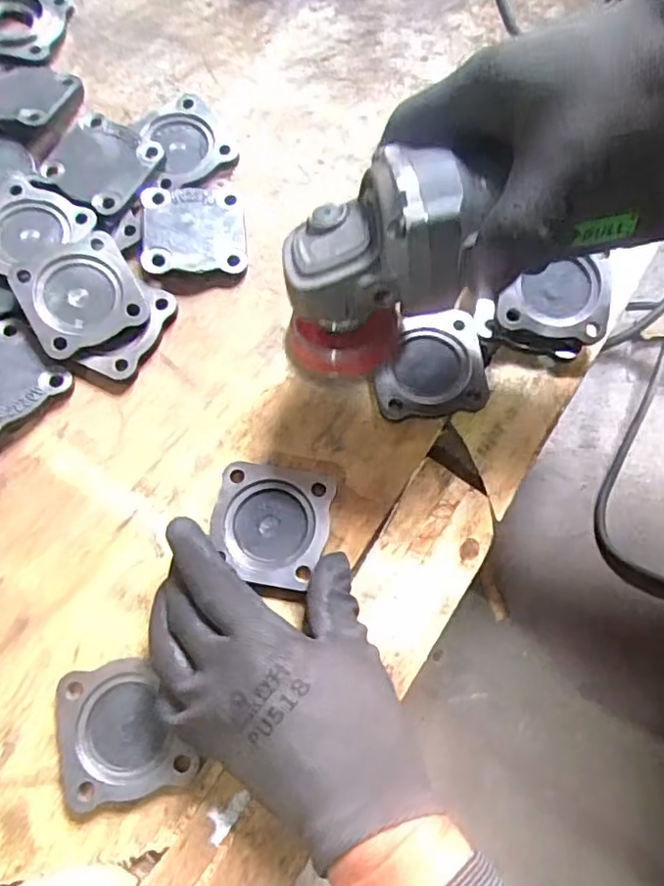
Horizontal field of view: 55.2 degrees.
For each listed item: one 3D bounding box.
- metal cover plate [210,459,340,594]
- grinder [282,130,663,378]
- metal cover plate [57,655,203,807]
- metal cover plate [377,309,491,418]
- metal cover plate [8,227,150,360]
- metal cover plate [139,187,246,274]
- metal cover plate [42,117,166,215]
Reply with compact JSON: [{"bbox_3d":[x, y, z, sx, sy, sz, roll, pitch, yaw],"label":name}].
[{"bbox_3d":[-0.036,0.047,0.372,0.066,0.006,0.068,9,74,1],"label":"metal cover plate"},{"bbox_3d":[0.107,-0.105,0.306,0.276,0.081,0.074,-15,74,7],"label":"grinder"},{"bbox_3d":[-0.111,0.150,0.336,0.065,0.007,0.067,-15,75,-6],"label":"metal cover plate"},{"bbox_3d":[0.062,-0.051,0.405,0.068,0.010,0.070,-3,73,-1],"label":"metal cover plate"},{"bbox_3d":[-0.162,-0.096,0.409,0.070,0.006,0.065,-29,87,-14],"label":"metal cover plate"},{"bbox_3d":[-0.094,-0.146,0.434,0.066,0.014,0.065,-6,73,-2],"label":"metal cover plate"},{"bbox_3d":[-0.162,-0.197,0.446,0.073,0.014,0.063,33,76,9],"label":"metal cover plate"}]

